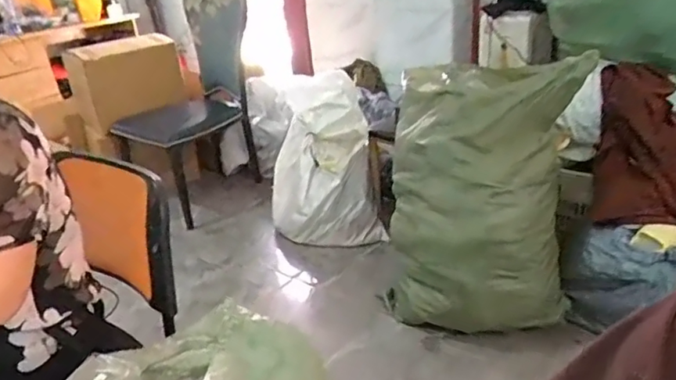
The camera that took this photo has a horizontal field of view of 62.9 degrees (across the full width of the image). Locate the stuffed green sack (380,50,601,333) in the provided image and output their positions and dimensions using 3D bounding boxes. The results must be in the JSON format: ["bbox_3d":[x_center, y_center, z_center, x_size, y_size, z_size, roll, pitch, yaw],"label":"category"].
[{"bbox_3d":[0.432,0.020,1.706,0.535,0.756,0.422,0,26,13],"label":"stuffed green sack"}]

